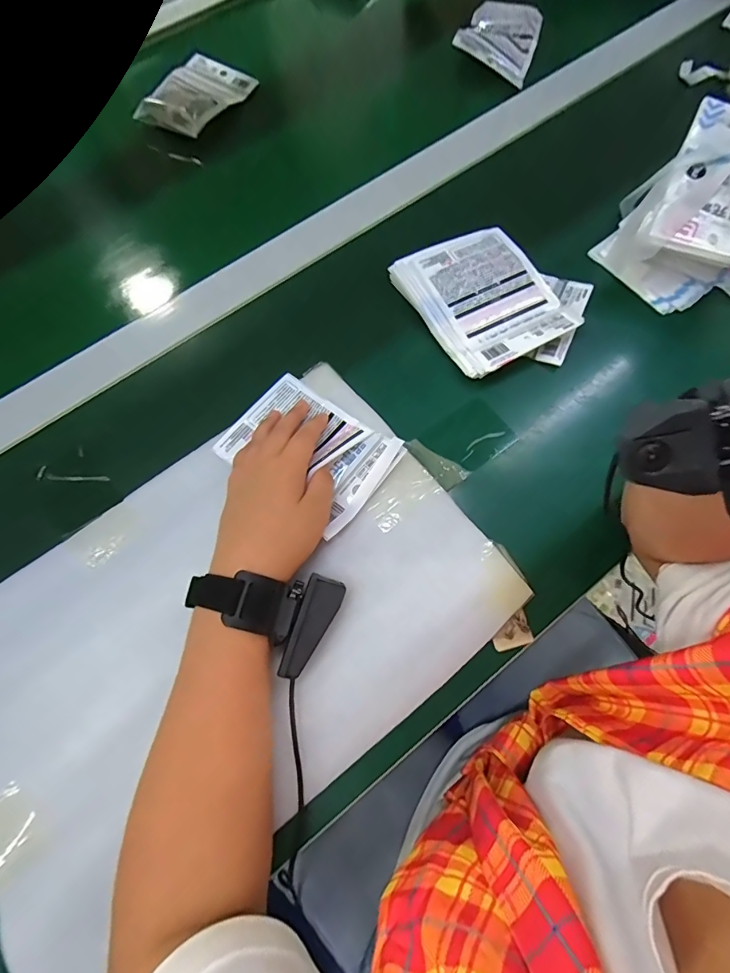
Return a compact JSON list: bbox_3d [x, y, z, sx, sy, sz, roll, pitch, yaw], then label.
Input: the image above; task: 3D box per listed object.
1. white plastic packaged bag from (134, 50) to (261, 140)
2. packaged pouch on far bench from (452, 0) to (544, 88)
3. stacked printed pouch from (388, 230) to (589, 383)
[{"bbox_3d":[-0.207,-0.484,0.538,0.093,0.026,0.136,22,74,8],"label":"white plastic packaged bag"},{"bbox_3d":[0.170,-0.564,0.543,0.094,0.025,0.124,22,76,-5],"label":"packaged pouch on far bench"},{"bbox_3d":[0.112,-0.178,0.417,0.115,0.025,0.146,-29,73,-7],"label":"stacked printed pouch"}]

